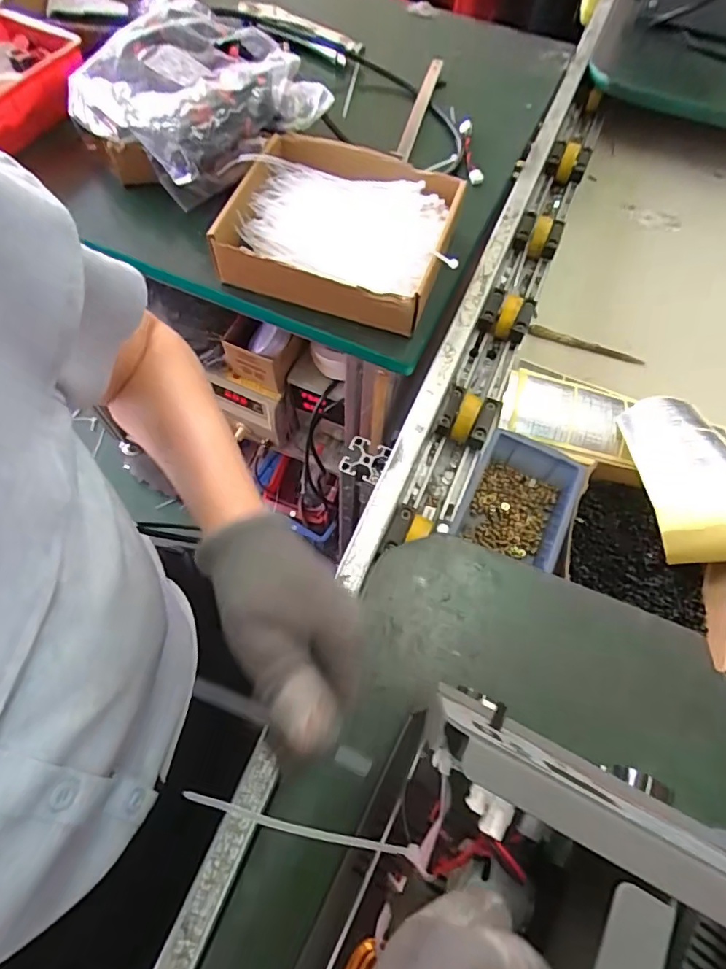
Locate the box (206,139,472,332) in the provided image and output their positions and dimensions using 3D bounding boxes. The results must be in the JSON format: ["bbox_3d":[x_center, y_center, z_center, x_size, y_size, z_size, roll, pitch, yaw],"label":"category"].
[{"bbox_3d":[-0.025,-0.263,0.537,0.222,0.059,0.182,17,65,6],"label":"box"}]

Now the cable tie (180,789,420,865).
[{"bbox_3d":[-0.025,0.153,0.231,0.111,0.005,0.006,21,64,-10],"label":"cable tie"}]

